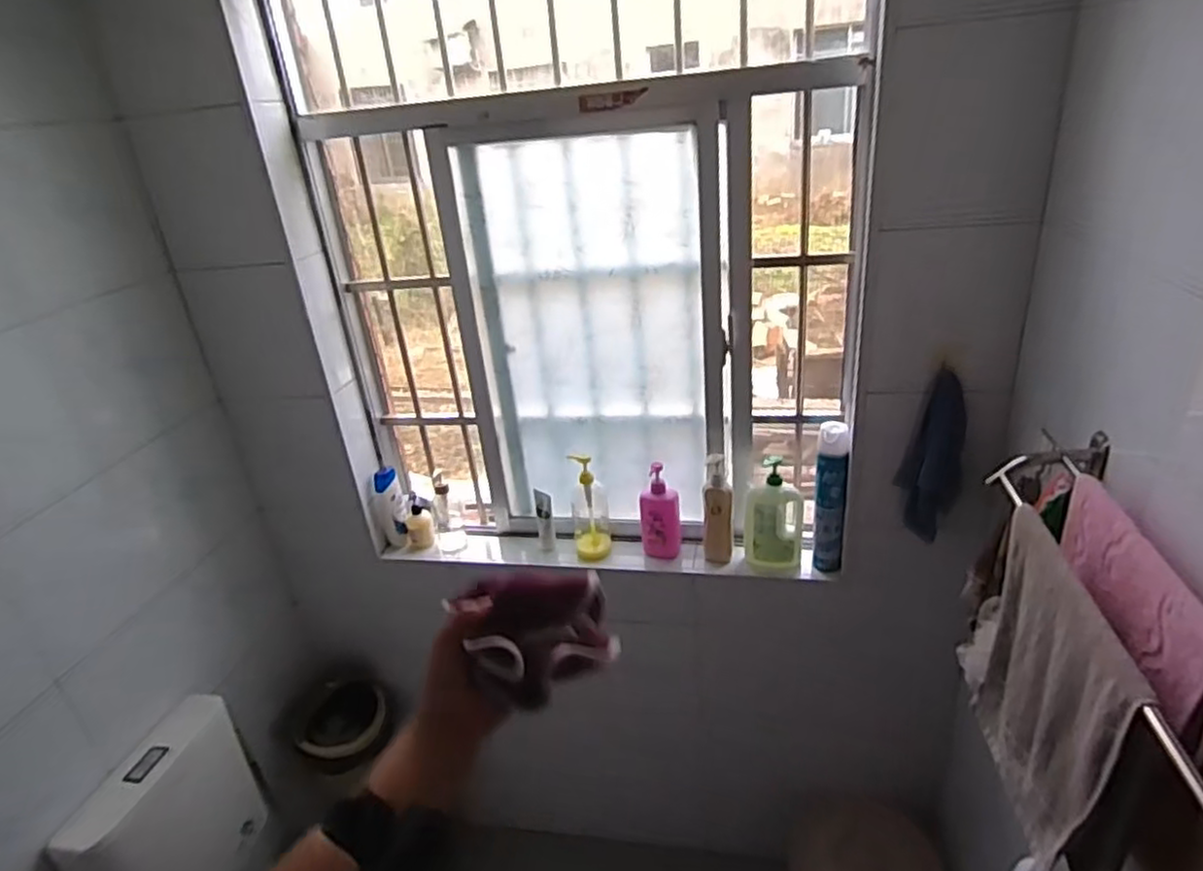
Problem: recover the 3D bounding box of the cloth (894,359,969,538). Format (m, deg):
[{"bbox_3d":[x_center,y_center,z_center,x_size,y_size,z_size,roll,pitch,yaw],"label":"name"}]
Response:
[{"bbox_3d":[0.623,0.043,1.319,0.073,0.311,0.093,-13,27,-14],"label":"cloth"}]

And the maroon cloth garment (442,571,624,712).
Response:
[{"bbox_3d":[-0.053,0.164,0.583,0.127,0.068,0.085,-12,27,-11],"label":"maroon cloth garment"}]

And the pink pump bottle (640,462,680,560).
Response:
[{"bbox_3d":[0.137,0.183,1.647,0.093,0.229,0.046,-4,26,4],"label":"pink pump bottle"}]

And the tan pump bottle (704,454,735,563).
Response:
[{"bbox_3d":[0.268,0.171,1.608,0.069,0.247,0.063,0,27,13],"label":"tan pump bottle"}]

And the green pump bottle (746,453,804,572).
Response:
[{"bbox_3d":[0.388,0.181,1.576,0.126,0.256,0.060,2,27,17],"label":"green pump bottle"}]

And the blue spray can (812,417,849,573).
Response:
[{"bbox_3d":[0.494,0.137,1.513,0.056,0.336,0.072,0,27,12],"label":"blue spray can"}]

